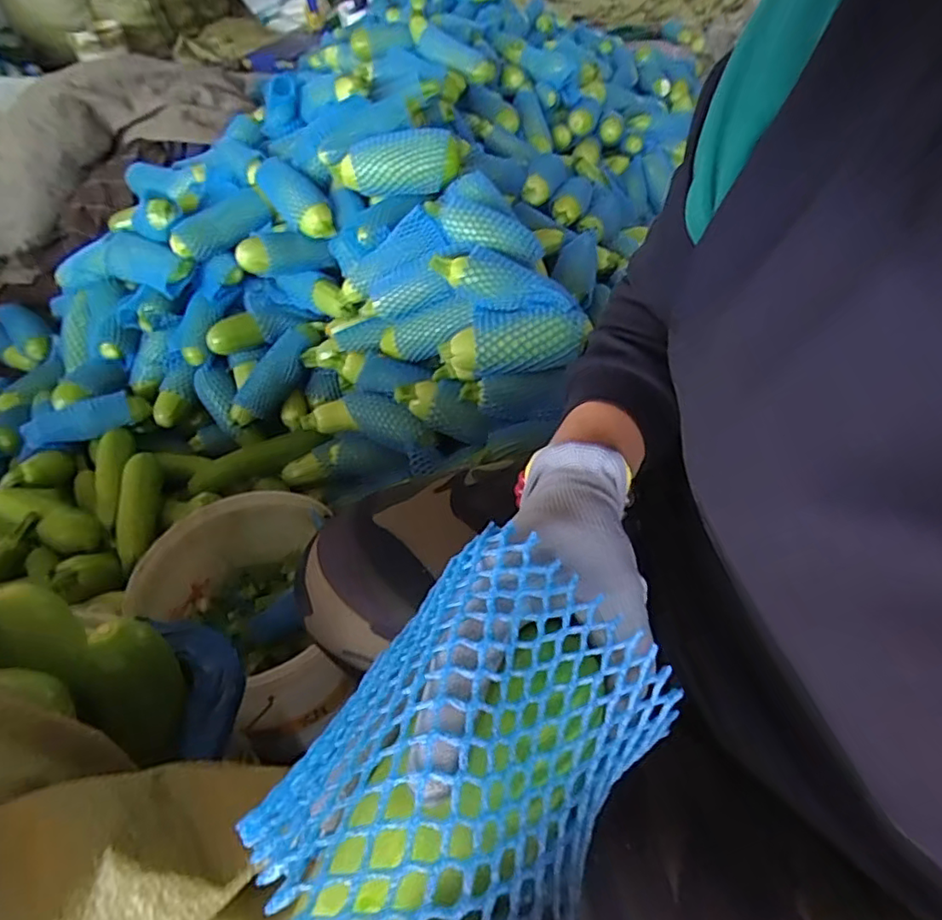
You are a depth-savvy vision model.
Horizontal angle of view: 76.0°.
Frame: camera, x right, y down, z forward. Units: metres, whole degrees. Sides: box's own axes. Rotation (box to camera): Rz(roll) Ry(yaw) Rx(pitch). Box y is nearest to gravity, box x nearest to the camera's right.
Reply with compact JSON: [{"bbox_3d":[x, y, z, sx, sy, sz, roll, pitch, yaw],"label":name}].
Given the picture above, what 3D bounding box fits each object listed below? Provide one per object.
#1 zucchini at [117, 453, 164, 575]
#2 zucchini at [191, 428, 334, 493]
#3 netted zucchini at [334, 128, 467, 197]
[{"bbox_3d":[-0.502,0.071,0.903,0.055,0.042,0.214,-15,47,-10],"label":"zucchini"},{"bbox_3d":[-0.356,-0.005,0.998,0.220,0.047,0.048,-20,48,-15],"label":"zucchini"},{"bbox_3d":[-0.122,-0.490,0.987,0.215,0.076,0.085,-5,46,0],"label":"netted zucchini"}]

